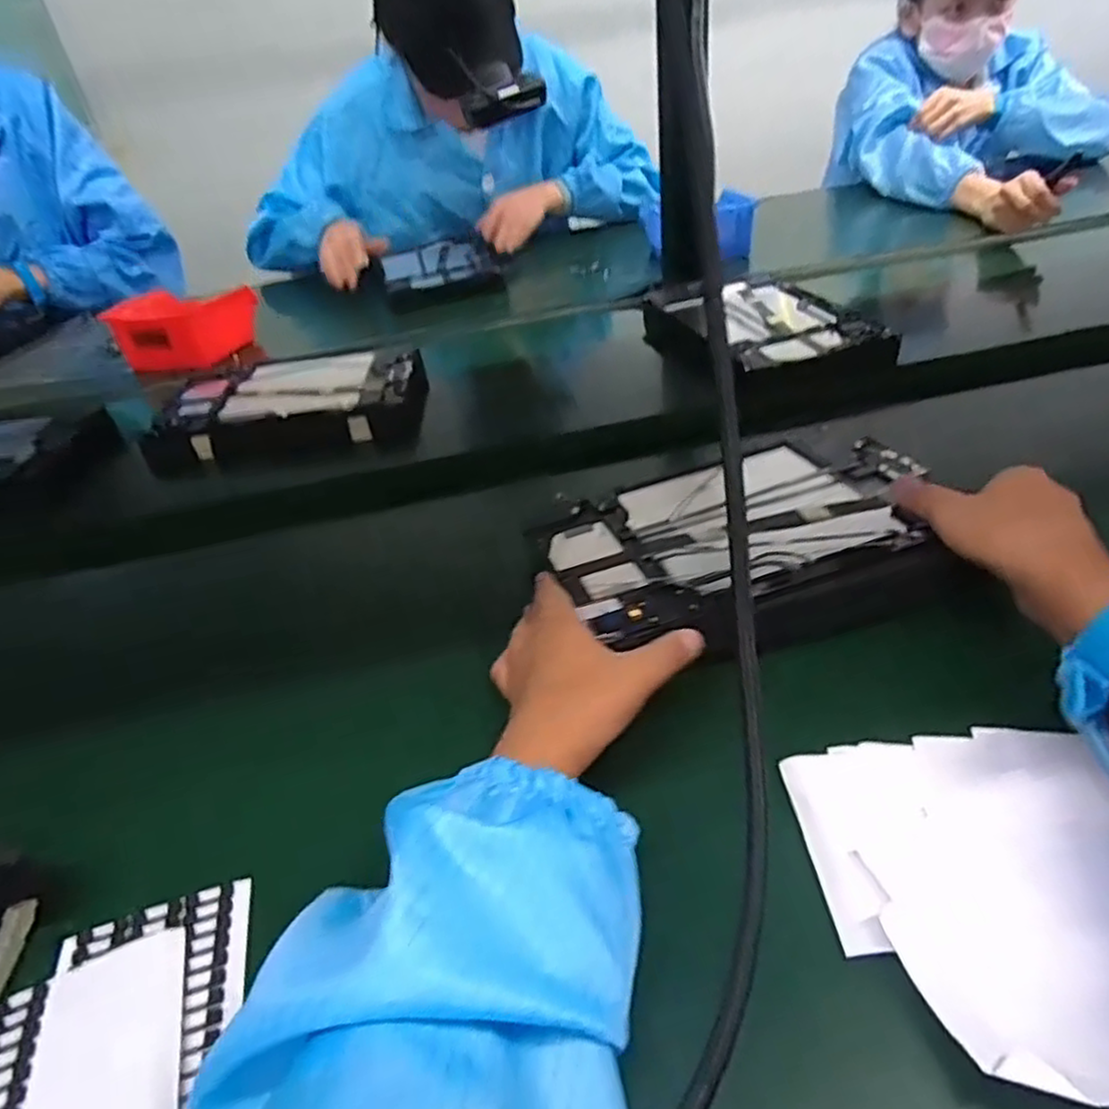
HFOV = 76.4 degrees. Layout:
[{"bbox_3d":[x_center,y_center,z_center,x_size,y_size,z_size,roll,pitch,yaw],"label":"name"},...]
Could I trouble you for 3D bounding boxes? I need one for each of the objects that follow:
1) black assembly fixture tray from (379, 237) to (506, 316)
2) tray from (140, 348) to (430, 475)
[{"bbox_3d":[-0.152,-0.380,0.957,0.159,0.045,0.163,-13,38,-7],"label":"black assembly fixture tray"},{"bbox_3d":[-0.239,-0.146,0.687,0.232,0.044,0.154,-8,37,0],"label":"tray"}]

